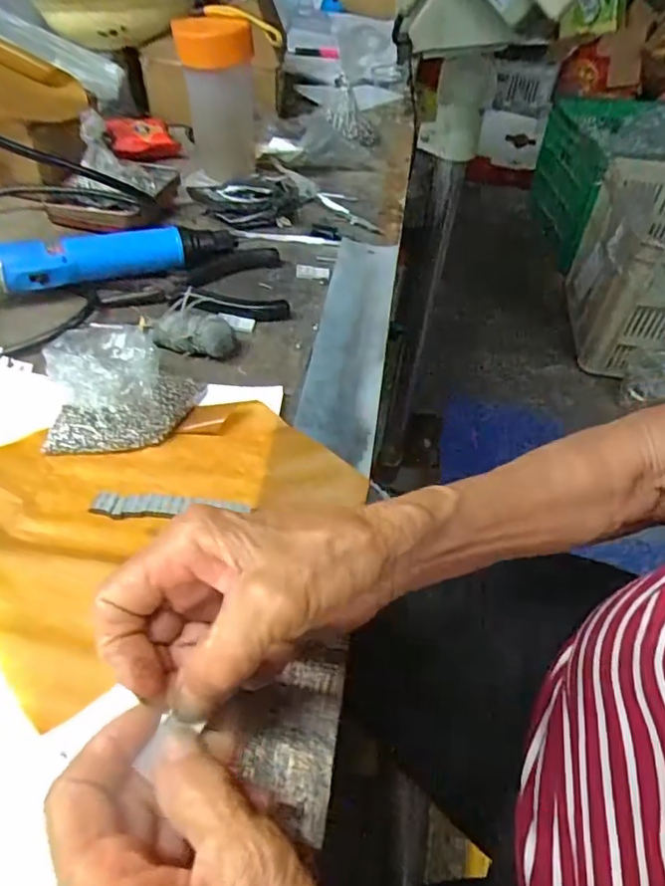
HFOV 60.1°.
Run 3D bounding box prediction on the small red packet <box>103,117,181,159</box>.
[{"bbox_3d":[-0.220,-0.351,0.660,0.076,0.021,0.077,-21,51,-23],"label":"small red packet"}]

